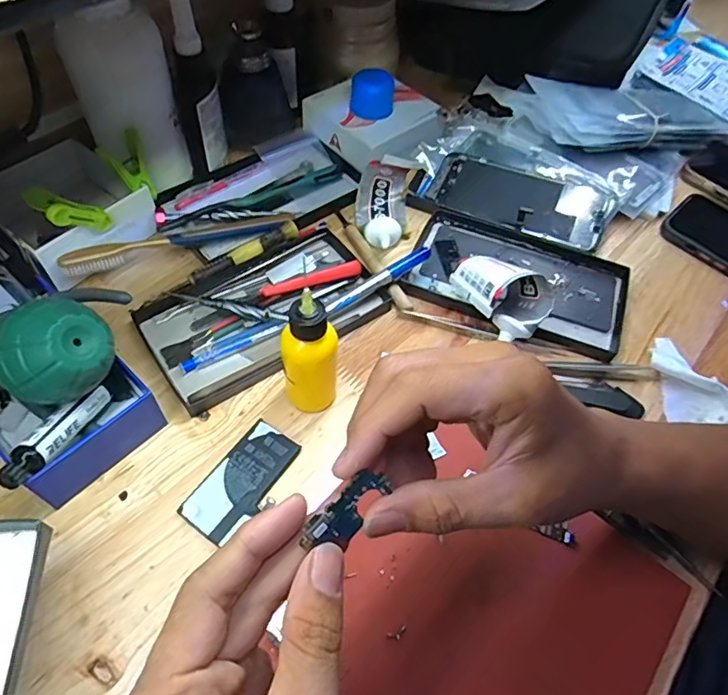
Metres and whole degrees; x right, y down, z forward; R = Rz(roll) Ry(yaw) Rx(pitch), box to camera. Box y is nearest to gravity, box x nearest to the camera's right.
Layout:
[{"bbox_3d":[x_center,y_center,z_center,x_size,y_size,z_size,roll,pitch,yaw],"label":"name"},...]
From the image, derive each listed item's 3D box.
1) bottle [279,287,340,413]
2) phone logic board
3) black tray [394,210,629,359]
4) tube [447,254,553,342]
[{"bbox_3d":[-0.033,0.005,0.329,0.034,0.098,0.029,-1,56,-4],"label":"bottle"},{"bbox_3d":[-0.005,0.064,0.206,0.039,0.018,0.004,-42,24,-22],"label":"phone logic board"},{"bbox_3d":[0.129,-0.058,0.440,0.174,0.015,0.107,19,57,9],"label":"black tray"},{"bbox_3d":[0.102,-0.039,0.397,0.074,0.053,0.051,35,61,19],"label":"tube"}]

